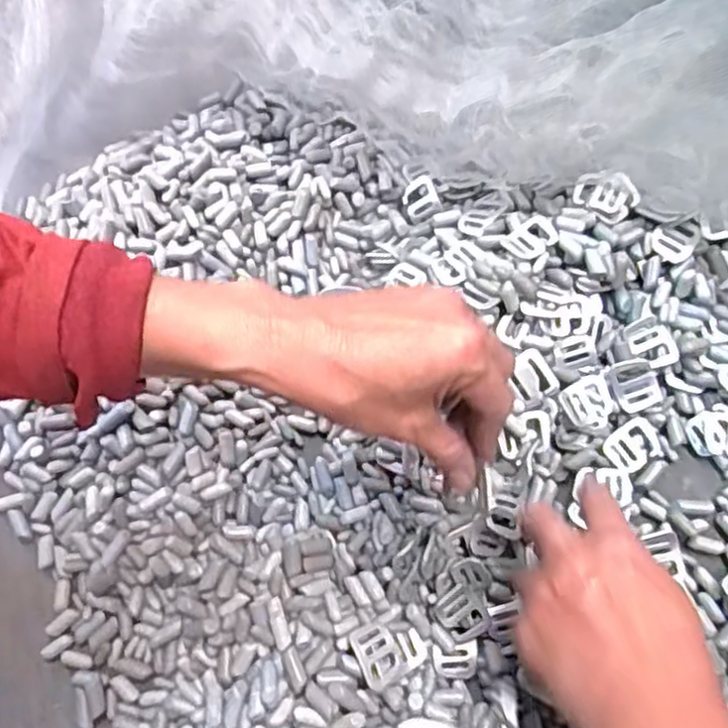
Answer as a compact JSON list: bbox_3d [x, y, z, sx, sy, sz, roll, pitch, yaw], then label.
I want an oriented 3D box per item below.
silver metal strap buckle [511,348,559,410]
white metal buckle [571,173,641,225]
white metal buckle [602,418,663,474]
[{"bbox_3d":[0.102,0.009,0.431,0.025,0.006,0.032,-35,81,7],"label":"silver metal strap buckle"},{"bbox_3d":[0.153,-0.109,0.447,0.039,0.009,0.032,31,74,12],"label":"white metal buckle"},{"bbox_3d":[0.168,0.052,0.441,0.034,0.004,0.027,-34,80,-5],"label":"white metal buckle"}]

